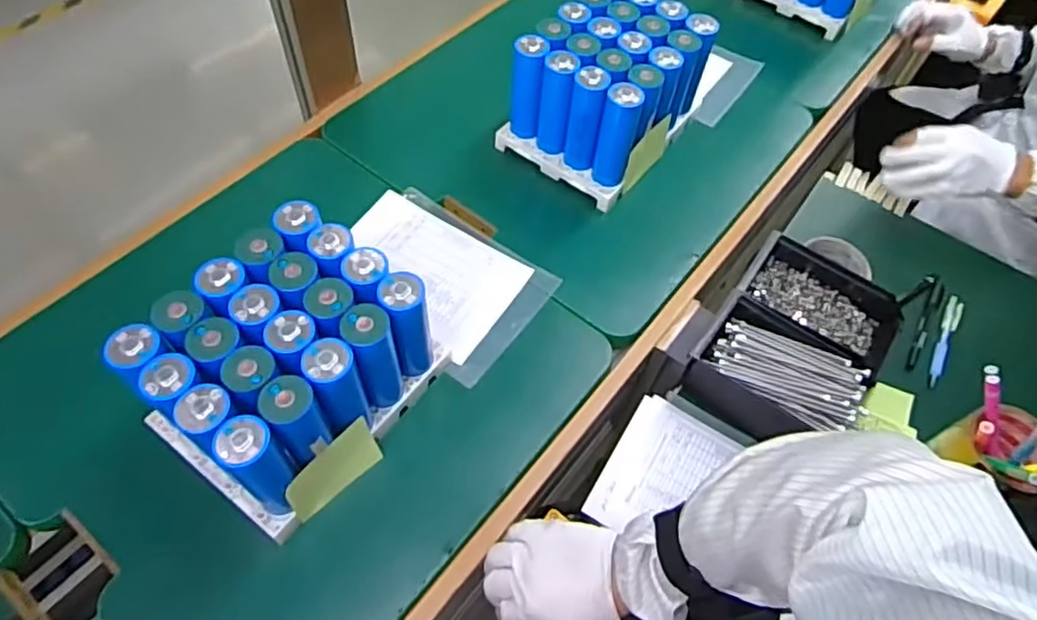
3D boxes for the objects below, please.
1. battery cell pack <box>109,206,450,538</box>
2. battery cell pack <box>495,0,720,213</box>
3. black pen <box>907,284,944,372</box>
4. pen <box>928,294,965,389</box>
[{"bbox_3d":[-0.201,0.053,0.583,0.175,0.154,0.220,33,61,17],"label":"battery cell pack"},{"bbox_3d":[0.111,-0.271,0.808,0.172,0.151,0.217,36,62,18],"label":"battery cell pack"},{"bbox_3d":[0.489,0.017,0.781,0.015,0.007,0.144,32,60,16],"label":"black pen"},{"bbox_3d":[0.510,0.035,0.774,0.017,0.010,0.140,30,60,15],"label":"pen"}]

